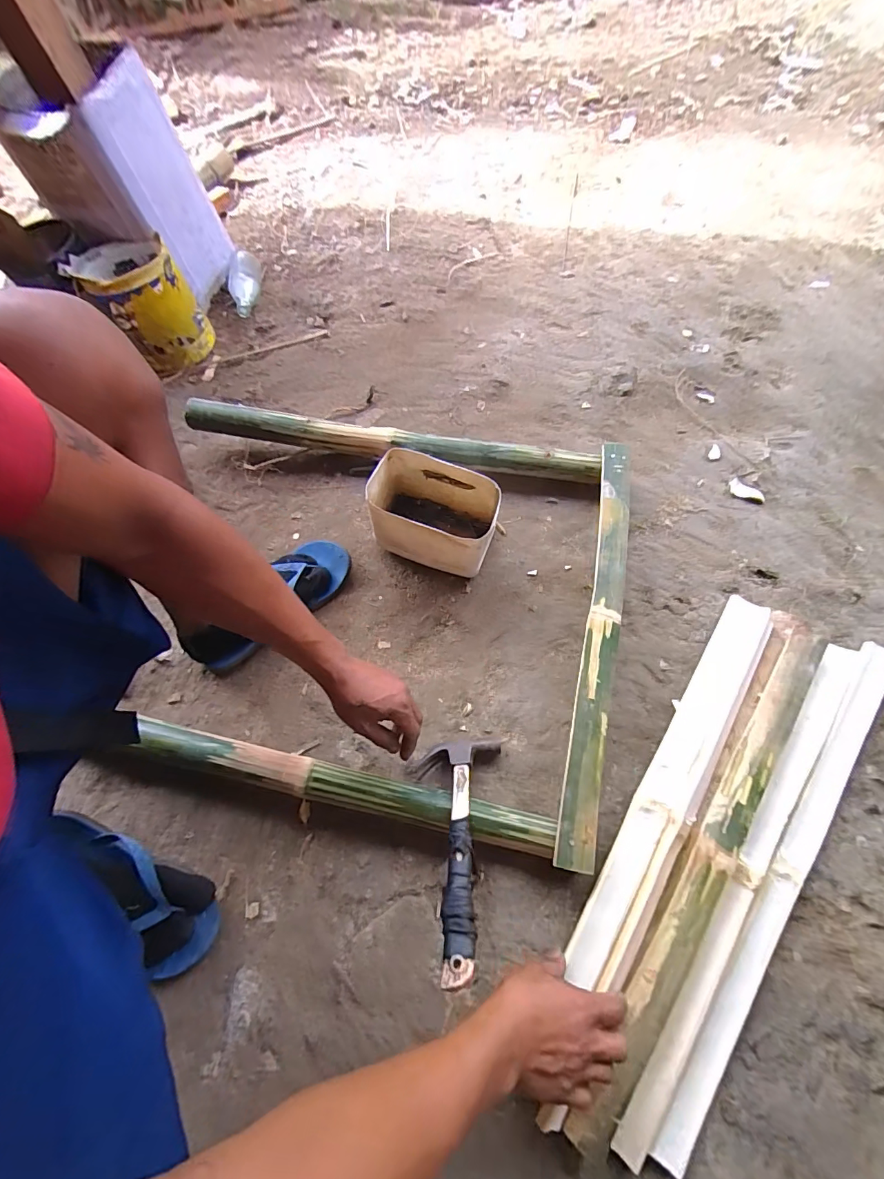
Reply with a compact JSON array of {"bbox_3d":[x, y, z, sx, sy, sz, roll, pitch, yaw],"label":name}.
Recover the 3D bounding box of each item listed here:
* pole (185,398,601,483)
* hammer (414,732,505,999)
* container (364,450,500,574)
[{"bbox_3d":[-0.090,-0.253,0.742,0.705,0.042,0.053,8,69,9],"label":"pole"},{"bbox_3d":[0.019,0.277,0.493,0.101,0.026,0.251,-1,33,3],"label":"hammer"},{"bbox_3d":[-0.005,-0.106,0.670,0.175,0.129,0.123,14,68,9],"label":"container"}]

